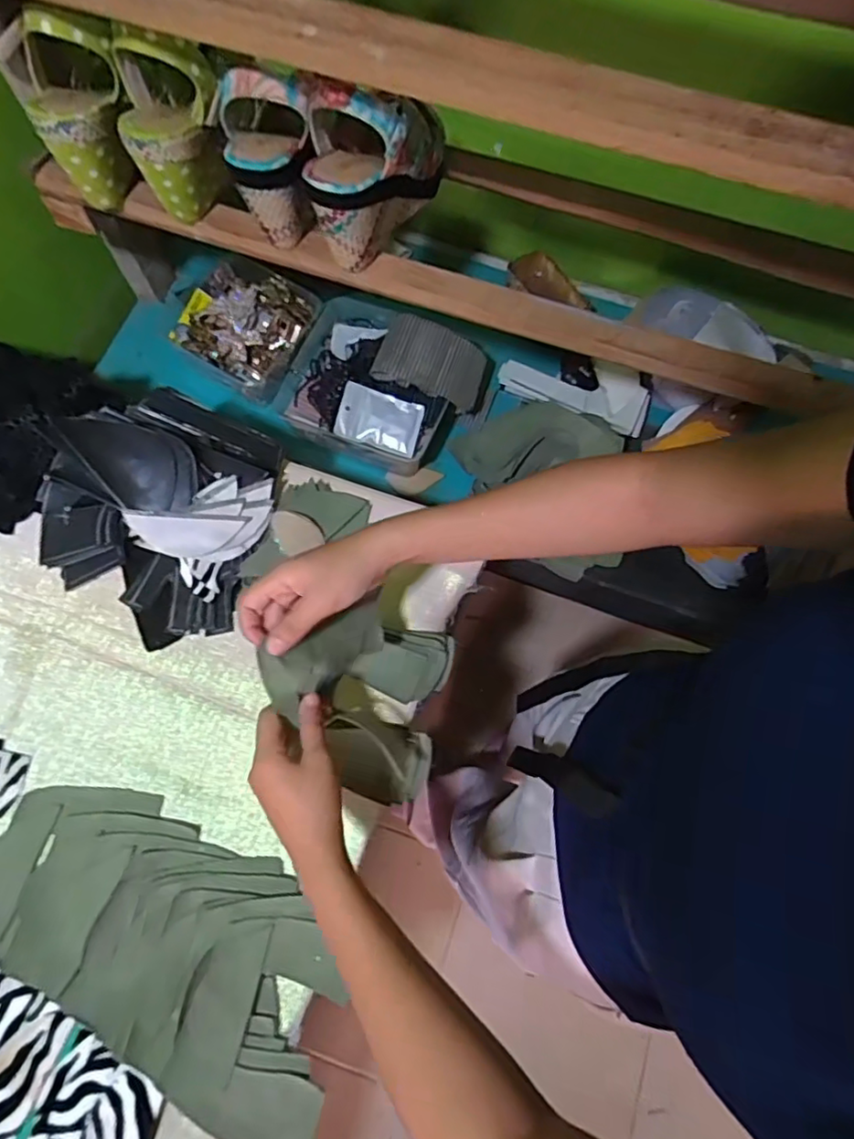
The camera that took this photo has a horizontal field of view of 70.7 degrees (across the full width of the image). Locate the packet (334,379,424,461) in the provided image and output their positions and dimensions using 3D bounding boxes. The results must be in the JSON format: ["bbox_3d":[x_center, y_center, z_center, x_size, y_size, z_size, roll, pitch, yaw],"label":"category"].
[{"bbox_3d":[-0.057,-0.179,0.723,0.097,0.015,0.066,17,84,-9],"label":"packet"}]

